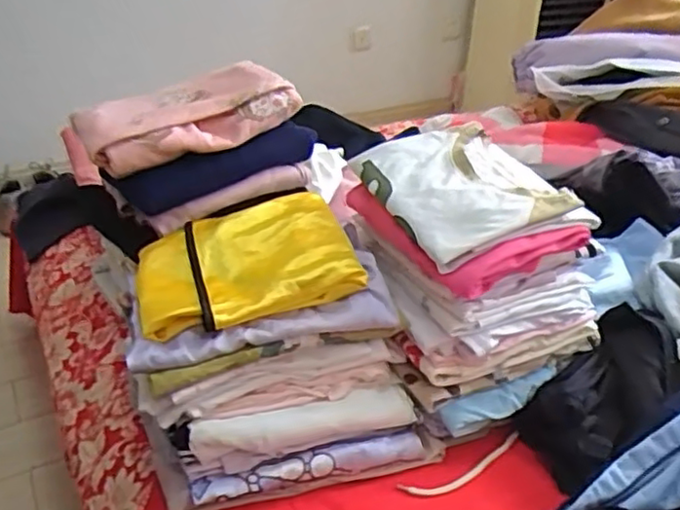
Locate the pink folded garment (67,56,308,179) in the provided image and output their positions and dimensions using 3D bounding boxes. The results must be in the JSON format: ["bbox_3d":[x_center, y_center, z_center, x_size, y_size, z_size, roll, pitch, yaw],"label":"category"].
[{"bbox_3d":[-0.194,-0.179,0.849,0.262,0.071,0.141,-21,38,-31],"label":"pink folded garment"}]

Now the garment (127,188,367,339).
[{"bbox_3d":[-0.102,0.007,0.715,0.226,0.053,0.161,-9,33,-16],"label":"garment"}]

